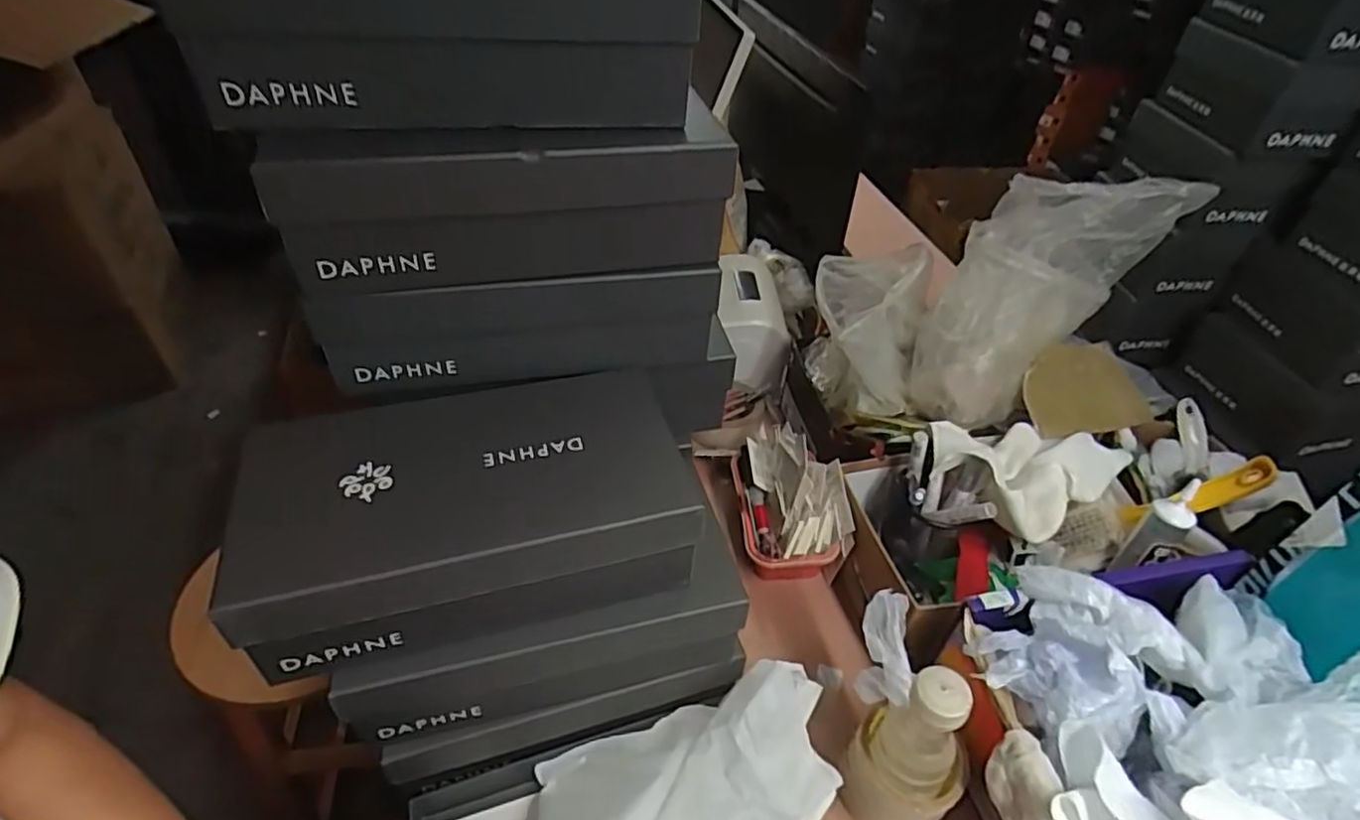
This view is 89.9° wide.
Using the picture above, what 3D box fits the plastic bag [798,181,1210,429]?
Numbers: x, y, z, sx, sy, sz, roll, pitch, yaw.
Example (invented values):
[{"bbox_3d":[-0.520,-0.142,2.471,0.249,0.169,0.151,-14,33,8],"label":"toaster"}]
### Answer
[{"bbox_3d":[0.341,-0.133,0.781,0.354,0.253,0.172,0,43,-3],"label":"plastic bag"}]

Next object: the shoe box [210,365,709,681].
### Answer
[{"bbox_3d":[-0.149,0.075,0.505,0.285,0.111,0.155,-11,44,-15],"label":"shoe box"}]

